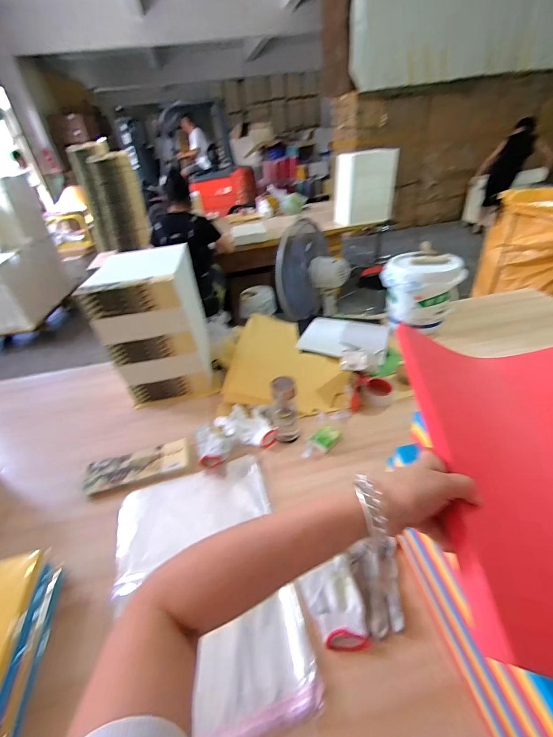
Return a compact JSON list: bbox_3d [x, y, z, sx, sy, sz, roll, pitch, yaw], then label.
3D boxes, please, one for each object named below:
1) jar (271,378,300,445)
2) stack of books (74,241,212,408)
[{"bbox_3d":[0.022,0.111,0.884,0.067,0.187,0.071,-5,36,3],"label":"jar"},{"bbox_3d":[-0.400,-0.155,1.128,0.277,0.418,0.329,-9,36,-2],"label":"stack of books"}]

